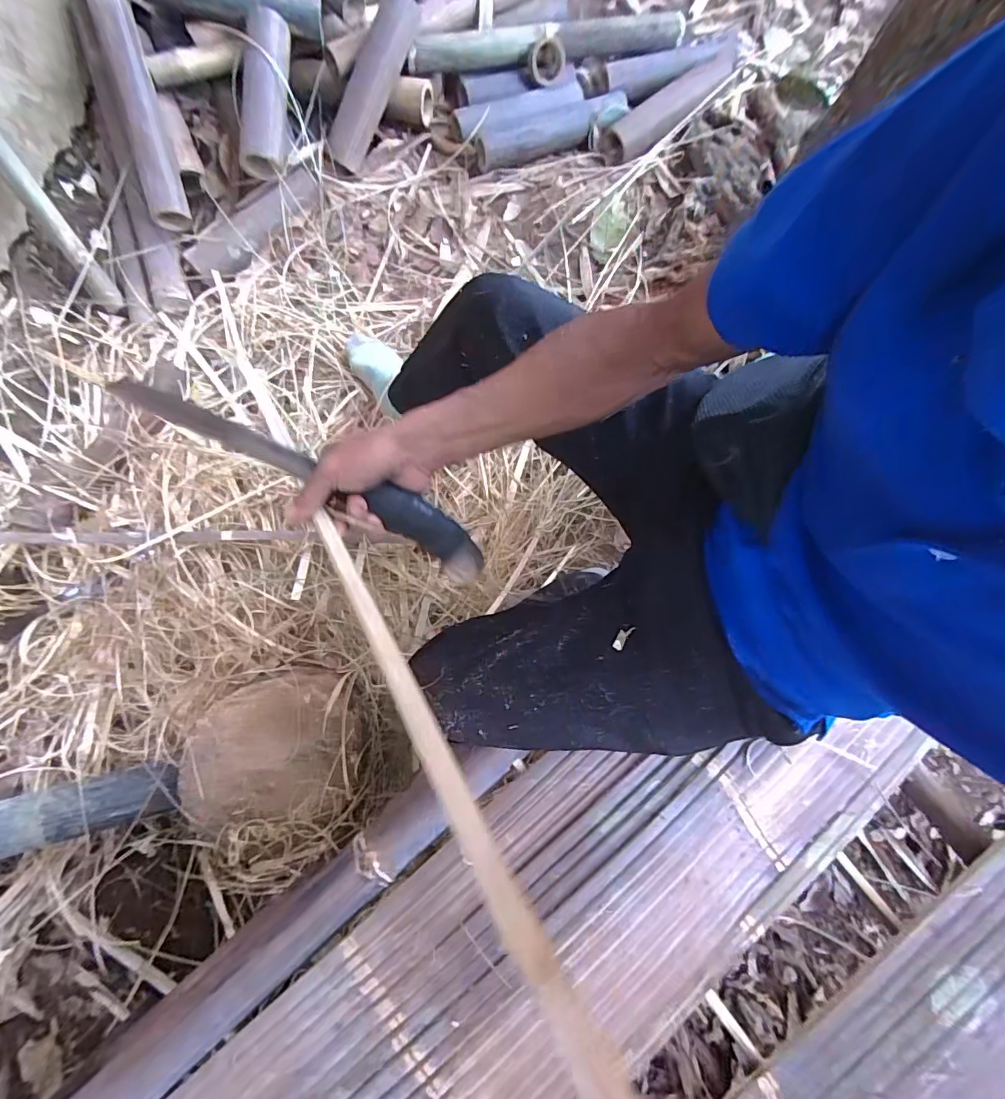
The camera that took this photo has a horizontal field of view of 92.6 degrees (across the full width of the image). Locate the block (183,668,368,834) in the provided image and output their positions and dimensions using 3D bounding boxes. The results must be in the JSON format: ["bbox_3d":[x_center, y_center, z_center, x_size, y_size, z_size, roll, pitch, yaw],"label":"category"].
[{"bbox_3d":[-0.345,0.300,0.743,0.240,0.096,0.211,-5,80,-2],"label":"block"}]

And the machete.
[{"bbox_3d":[-0.175,-0.065,0.429,0.346,0.029,0.049,25,80,-1],"label":"machete"}]

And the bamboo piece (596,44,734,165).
[{"bbox_3d":[0.416,-1.082,1.174,0.442,0.066,0.092,-41,83,-8],"label":"bamboo piece"}]

